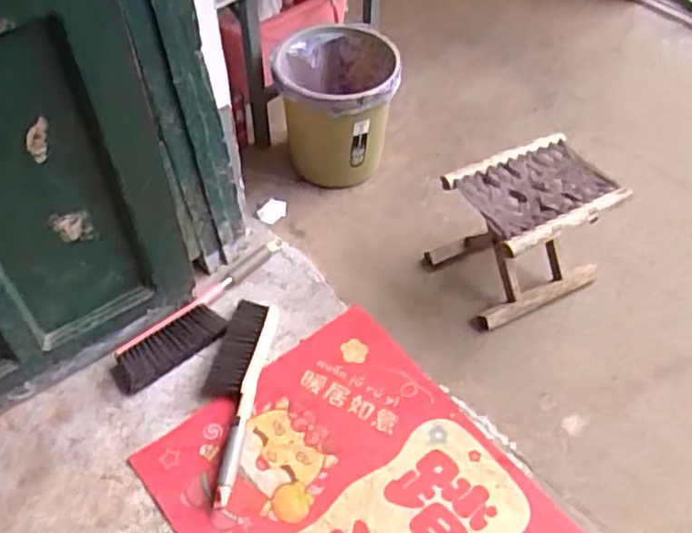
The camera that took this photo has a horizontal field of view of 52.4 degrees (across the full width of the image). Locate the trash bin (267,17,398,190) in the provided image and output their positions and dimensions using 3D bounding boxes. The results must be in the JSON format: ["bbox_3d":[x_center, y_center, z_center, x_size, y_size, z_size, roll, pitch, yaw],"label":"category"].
[{"bbox_3d":[-0.026,-0.344,1.575,0.267,0.286,0.246,-1,52,-1],"label":"trash bin"}]

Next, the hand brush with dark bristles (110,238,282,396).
[{"bbox_3d":[-0.263,0.091,1.366,0.422,0.032,0.108,-36,60,-26],"label":"hand brush with dark bristles"}]

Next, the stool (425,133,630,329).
[{"bbox_3d":[0.347,-0.070,1.374,0.285,0.248,0.226,-26,56,-20],"label":"stool"}]

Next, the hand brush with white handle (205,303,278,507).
[{"bbox_3d":[-0.206,0.223,1.237,0.098,0.039,0.378,8,52,6],"label":"hand brush with white handle"}]

